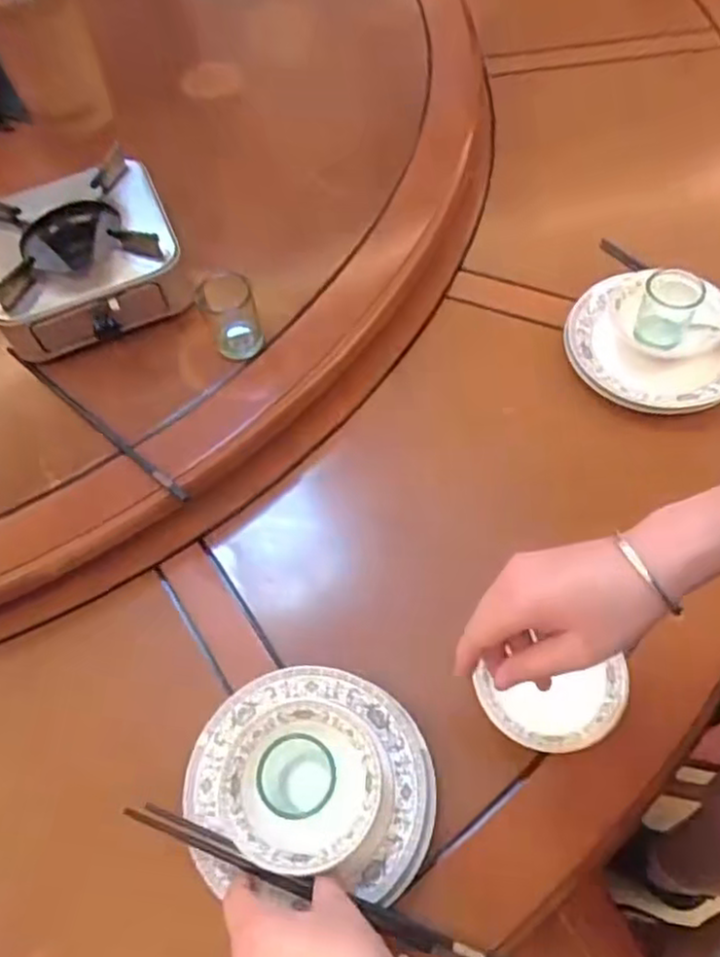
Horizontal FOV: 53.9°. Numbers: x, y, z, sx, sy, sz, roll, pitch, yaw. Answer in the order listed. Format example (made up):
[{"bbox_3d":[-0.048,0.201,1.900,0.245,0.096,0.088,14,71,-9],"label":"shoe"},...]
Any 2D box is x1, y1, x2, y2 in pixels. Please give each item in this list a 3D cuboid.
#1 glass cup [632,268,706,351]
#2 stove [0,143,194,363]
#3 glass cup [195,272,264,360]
[{"bbox_3d":[0.294,-0.162,0.678,0.049,0.062,0.053,0,59,1],"label":"glass cup"},{"bbox_3d":[-0.263,-0.210,0.674,0.176,0.074,0.168,-21,61,-11],"label":"stove"},{"bbox_3d":[-0.120,-0.150,0.651,0.052,0.070,0.051,-16,60,-9],"label":"glass cup"}]

